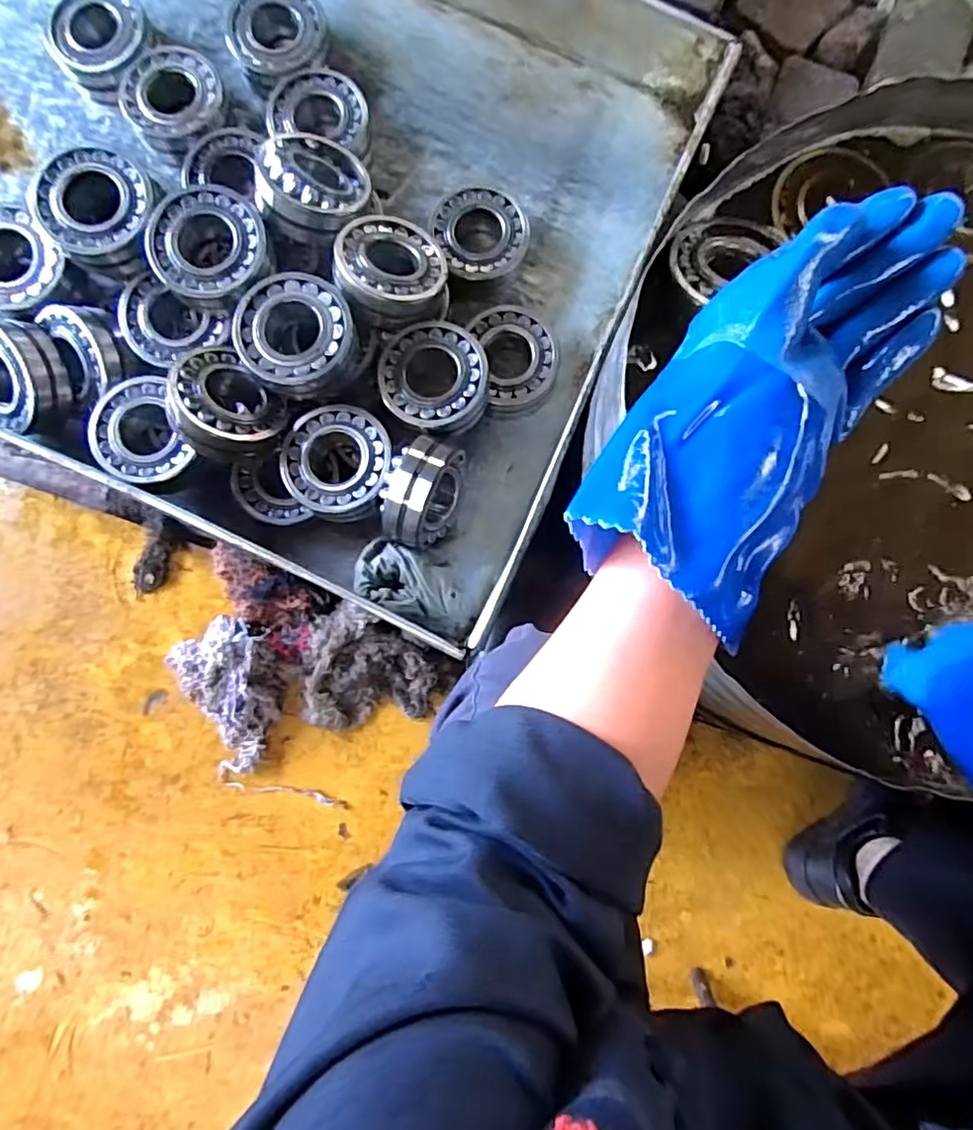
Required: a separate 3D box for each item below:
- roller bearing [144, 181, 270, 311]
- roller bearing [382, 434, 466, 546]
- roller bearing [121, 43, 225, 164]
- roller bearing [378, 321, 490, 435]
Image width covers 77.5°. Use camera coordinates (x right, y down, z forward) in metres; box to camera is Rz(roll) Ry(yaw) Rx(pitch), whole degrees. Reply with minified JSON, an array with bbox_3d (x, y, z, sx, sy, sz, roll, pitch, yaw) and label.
[{"bbox_3d":[-0.279,-0.319,0.613,0.118,0.038,0.112,-4,85,-1],"label":"roller bearing"},{"bbox_3d":[-0.067,-0.072,0.649,0.061,0.115,0.107,20,85,1],"label":"roller bearing"},{"bbox_3d":[-0.359,-0.535,0.696,0.110,0.039,0.110,0,85,-1],"label":"roller bearing"},{"bbox_3d":[-0.055,-0.201,0.650,0.112,0.038,0.119,-6,85,-1],"label":"roller bearing"}]

